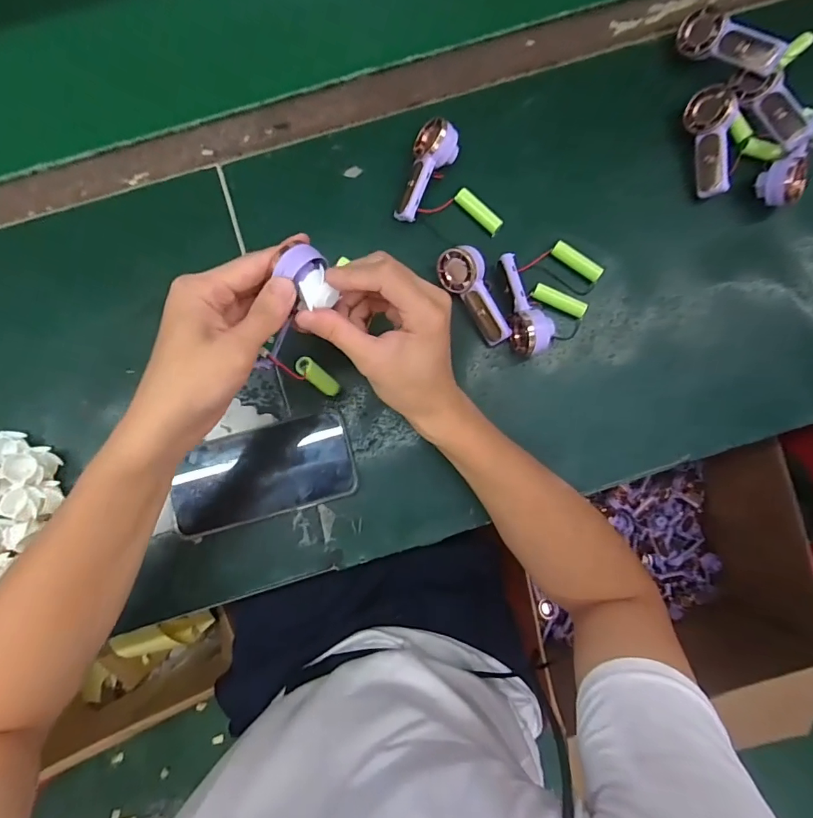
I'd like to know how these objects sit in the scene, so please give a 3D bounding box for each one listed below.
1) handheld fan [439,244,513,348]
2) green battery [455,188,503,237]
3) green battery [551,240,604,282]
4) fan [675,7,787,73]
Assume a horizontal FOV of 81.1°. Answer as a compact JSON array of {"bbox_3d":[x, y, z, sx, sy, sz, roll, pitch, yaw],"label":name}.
[{"bbox_3d":[0.060,-0.100,0.430,0.035,0.038,0.092,-26,86,-2],"label":"handheld fan"},{"bbox_3d":[0.067,-0.185,0.446,0.052,0.014,0.015,43,87,4],"label":"green battery"},{"bbox_3d":[0.158,-0.137,0.442,0.050,0.015,0.013,34,86,3],"label":"green battery"},{"bbox_3d":[0.291,-0.329,0.429,0.091,0.024,0.036,37,125,20],"label":"fan"}]

